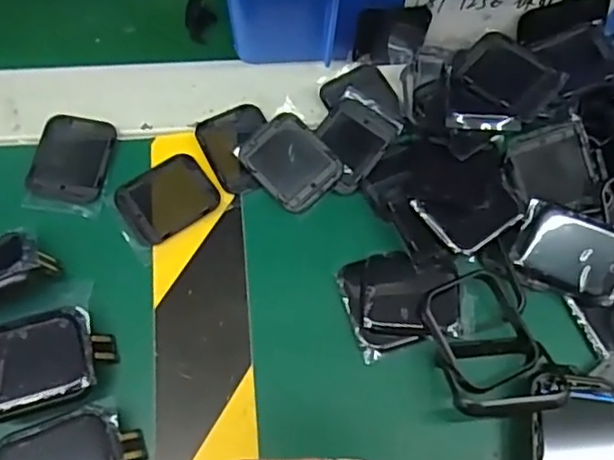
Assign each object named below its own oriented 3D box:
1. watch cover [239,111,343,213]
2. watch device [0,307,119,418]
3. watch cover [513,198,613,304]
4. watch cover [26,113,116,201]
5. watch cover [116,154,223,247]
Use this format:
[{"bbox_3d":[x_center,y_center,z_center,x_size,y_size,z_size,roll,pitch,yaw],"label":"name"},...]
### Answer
[{"bbox_3d":[-0.007,-0.031,0.283,0.033,0.008,0.039,-42,73,-17],"label":"watch cover"},{"bbox_3d":[-0.099,0.050,0.240,0.048,0.016,0.035,-13,67,-7],"label":"watch device"},{"bbox_3d":[0.110,0.009,0.265,0.043,0.004,0.032,23,94,19],"label":"watch cover"},{"bbox_3d":[-0.104,-0.033,0.284,0.033,0.004,0.039,11,66,3],"label":"watch cover"},{"bbox_3d":[-0.061,-0.015,0.278,0.039,0.004,0.034,-37,72,-16],"label":"watch cover"}]

